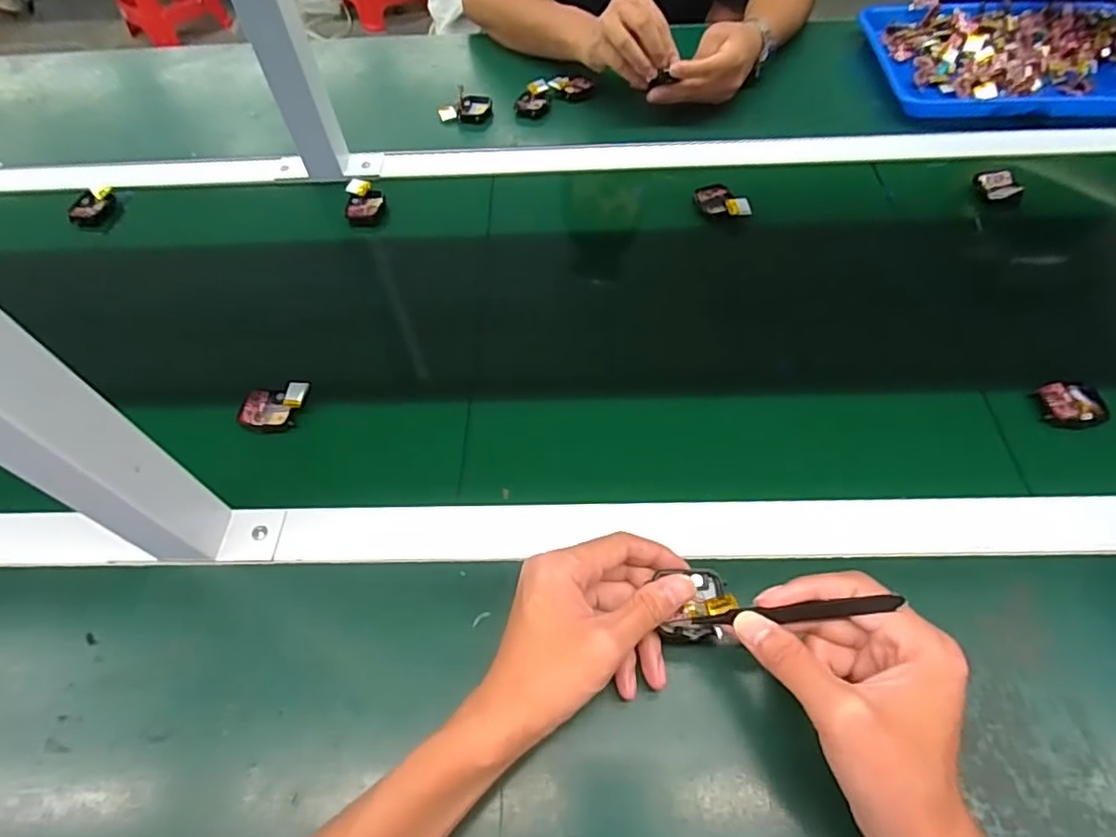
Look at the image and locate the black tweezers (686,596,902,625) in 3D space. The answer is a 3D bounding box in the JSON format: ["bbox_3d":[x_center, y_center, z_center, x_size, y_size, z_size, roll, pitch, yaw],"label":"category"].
[{"bbox_3d":[0.122,0.102,0.312,0.105,0.012,0.006,-14,53,24],"label":"black tweezers"}]

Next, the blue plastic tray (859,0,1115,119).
[{"bbox_3d":[0.556,-0.439,0.717,0.336,0.046,0.240,-3,54,5],"label":"blue plastic tray"}]

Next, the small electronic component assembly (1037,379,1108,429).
[{"bbox_3d":[0.394,-0.011,0.453,0.041,0.014,0.039,-7,53,2],"label":"small electronic component assembly"}]

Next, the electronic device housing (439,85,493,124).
[{"bbox_3d":[-0.110,-0.375,0.716,0.061,0.032,0.031,-5,53,3],"label":"electronic device housing"}]

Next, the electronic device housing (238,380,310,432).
[{"bbox_3d":[-0.228,-0.009,0.480,0.055,0.017,0.040,-3,54,4],"label":"electronic device housing"}]

